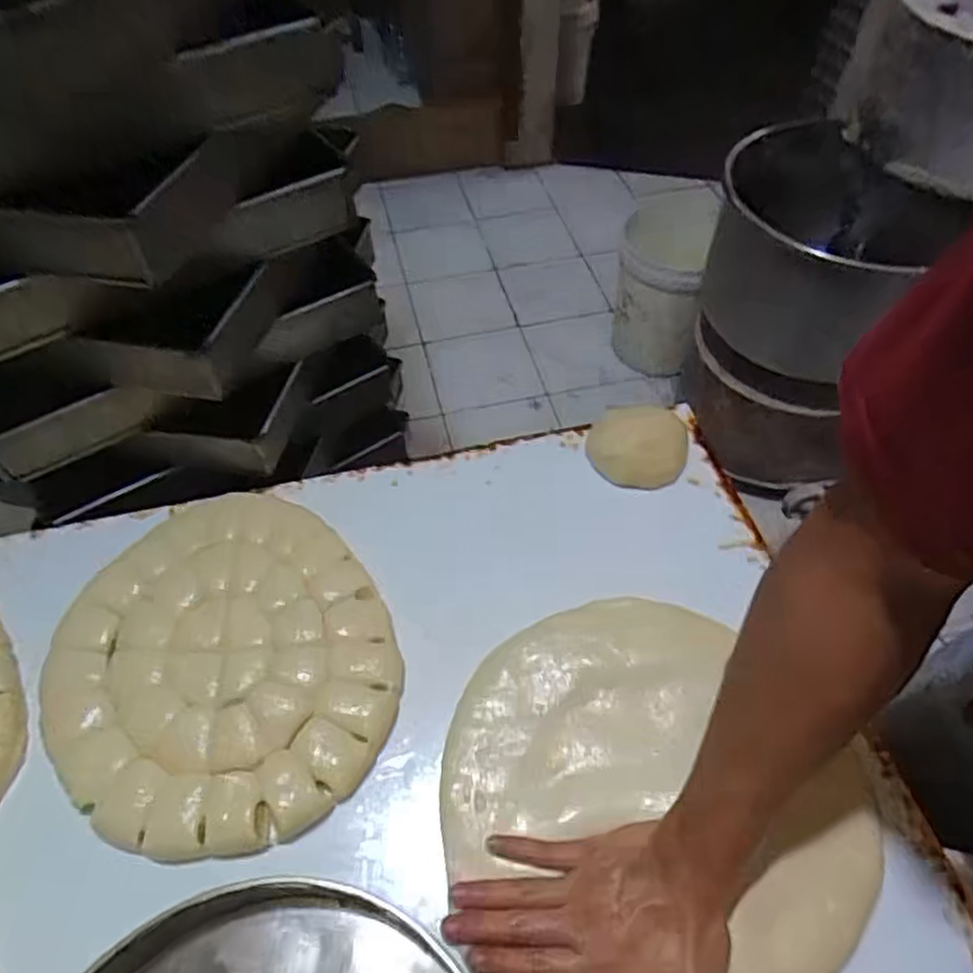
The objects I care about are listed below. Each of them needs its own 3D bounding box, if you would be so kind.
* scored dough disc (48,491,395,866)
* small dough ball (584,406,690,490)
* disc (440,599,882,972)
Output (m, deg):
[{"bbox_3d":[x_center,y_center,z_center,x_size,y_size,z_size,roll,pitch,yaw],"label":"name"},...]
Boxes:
[{"bbox_3d":[-0.234,0.144,0.597,0.277,0.015,0.318,-25,57,-19],"label":"scored dough disc"},{"bbox_3d":[0.164,-0.046,0.737,0.098,0.028,0.103,20,55,13],"label":"small dough ball"},{"bbox_3d":[0.120,0.230,0.524,0.297,0.027,0.298,1,53,-1],"label":"disc"}]

